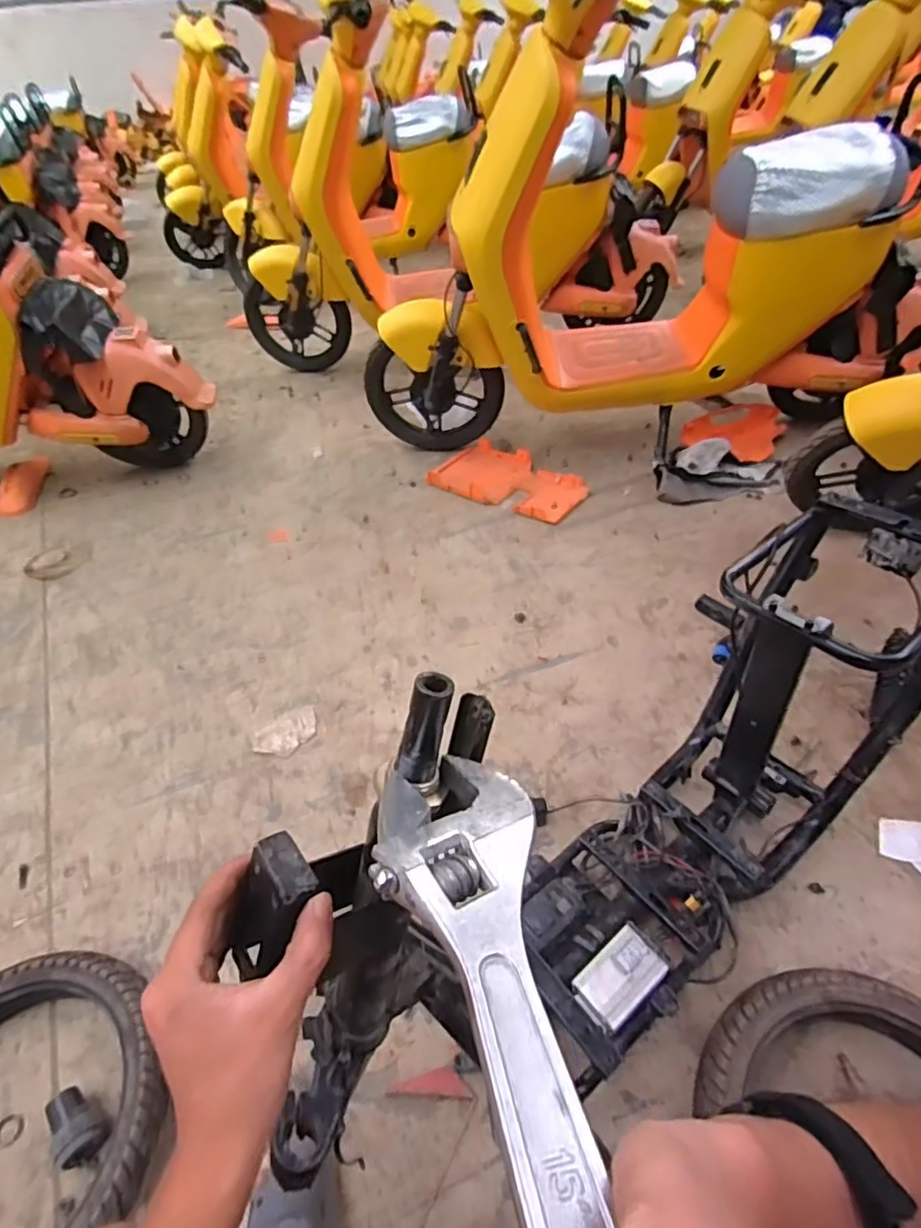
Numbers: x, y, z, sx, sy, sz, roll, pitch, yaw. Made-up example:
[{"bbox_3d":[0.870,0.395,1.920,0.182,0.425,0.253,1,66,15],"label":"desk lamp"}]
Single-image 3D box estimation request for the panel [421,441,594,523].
[{"bbox_3d":[0.143,-0.364,1.652,0.407,0.026,0.239,25,51,27],"label":"panel"}]

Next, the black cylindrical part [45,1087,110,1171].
[{"bbox_3d":[-0.431,0.575,0.687,0.050,0.045,0.074,-31,51,-26],"label":"black cylindrical part"}]

